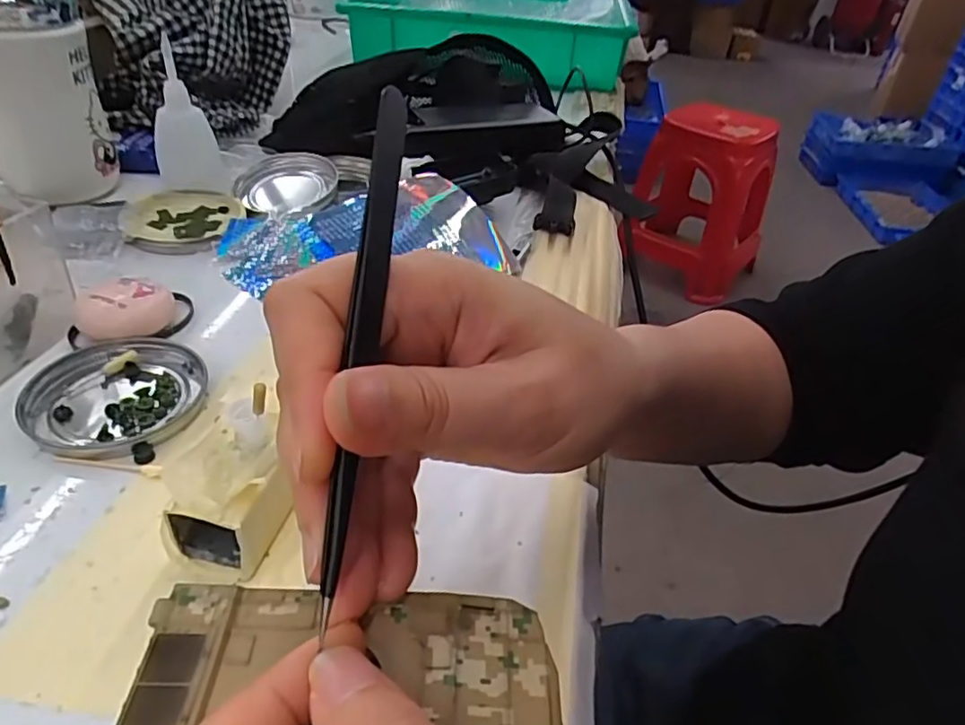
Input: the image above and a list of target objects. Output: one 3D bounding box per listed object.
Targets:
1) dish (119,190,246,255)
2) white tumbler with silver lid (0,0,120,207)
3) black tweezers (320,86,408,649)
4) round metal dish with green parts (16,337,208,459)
[{"bbox_3d":[-0.213,-0.100,0.452,0.076,0.012,0.076,3,38,-4],"label":"dish"},{"bbox_3d":[-0.307,-0.190,0.440,0.075,0.143,0.065,-18,44,-27],"label":"white tumbler with silver lid"},{"bbox_3d":[-0.028,-0.005,0.155,0.005,0.019,0.130,6,79,0],"label":"black tweezers"},{"bbox_3d":[-0.177,0.016,0.307,0.077,0.008,0.079,4,38,-3],"label":"round metal dish with green parts"}]

